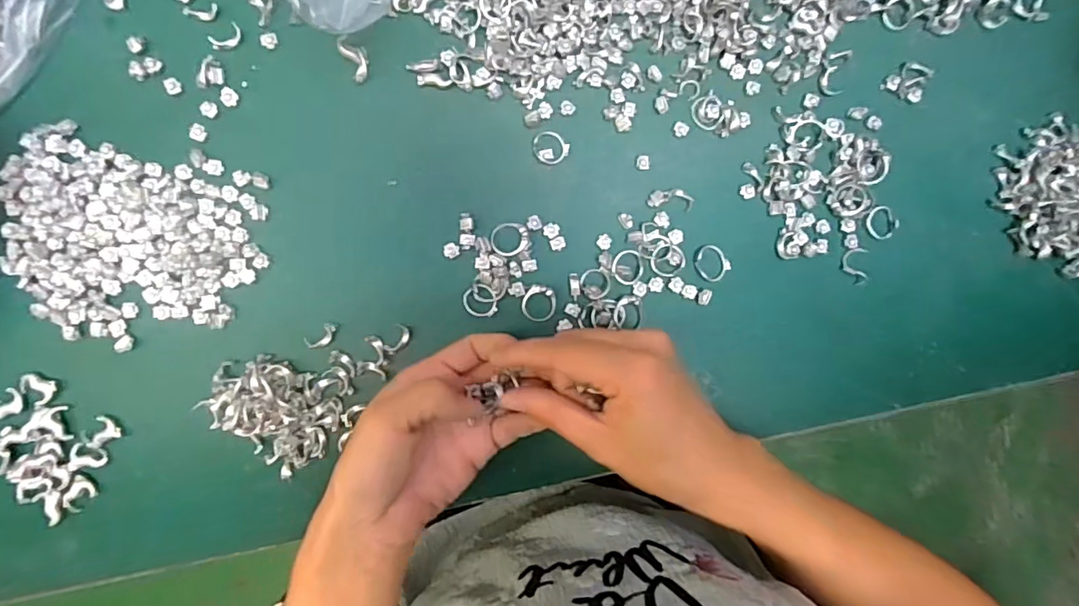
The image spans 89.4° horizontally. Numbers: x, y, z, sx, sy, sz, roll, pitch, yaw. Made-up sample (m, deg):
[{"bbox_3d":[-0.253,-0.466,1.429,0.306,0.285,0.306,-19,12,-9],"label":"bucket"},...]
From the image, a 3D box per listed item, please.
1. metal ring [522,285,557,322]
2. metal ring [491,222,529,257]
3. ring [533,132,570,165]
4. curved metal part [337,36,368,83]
[{"bbox_3d":[0.000,0.000,0.339,0.021,0.004,0.022,0,91,-5],"label":"metal ring"},{"bbox_3d":[-0.018,-0.039,0.336,0.023,0.004,0.020,-4,92,-5],"label":"metal ring"},{"bbox_3d":[0.006,-0.096,0.339,0.021,0.004,0.020,0,91,-5],"label":"ring"},{"bbox_3d":[-0.109,-0.147,0.326,0.014,0.008,0.027,-30,94,-4],"label":"curved metal part"}]

